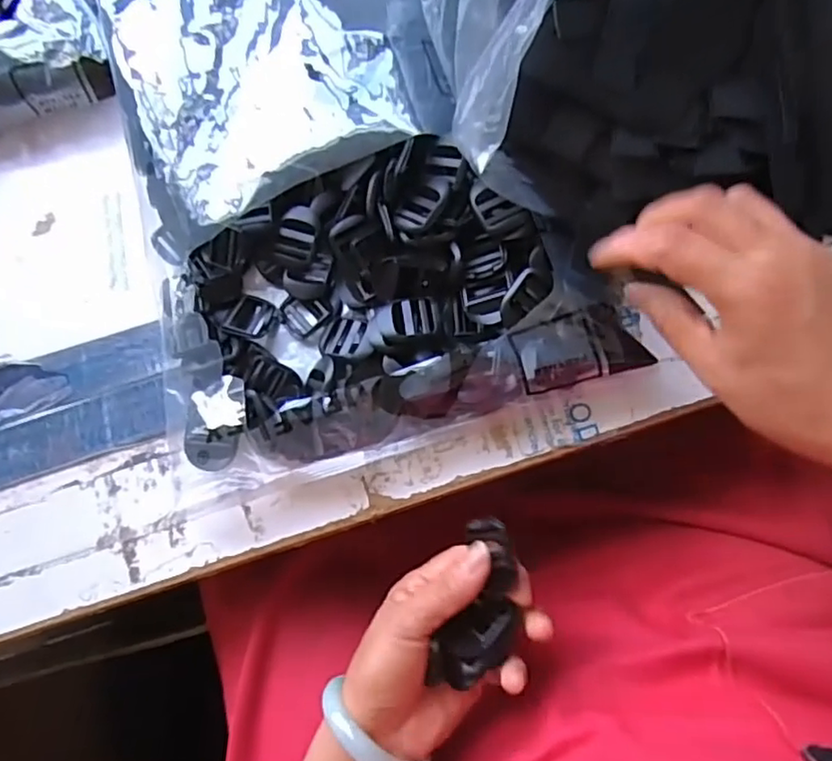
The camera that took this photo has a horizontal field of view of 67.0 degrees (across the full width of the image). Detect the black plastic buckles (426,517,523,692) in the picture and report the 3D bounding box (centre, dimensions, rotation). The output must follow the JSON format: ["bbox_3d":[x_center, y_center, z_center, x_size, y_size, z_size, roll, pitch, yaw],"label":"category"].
[{"bbox_3d":[0.037,0.120,0.335,0.039,0.015,0.090,13,89,5],"label":"black plastic buckles"}]

